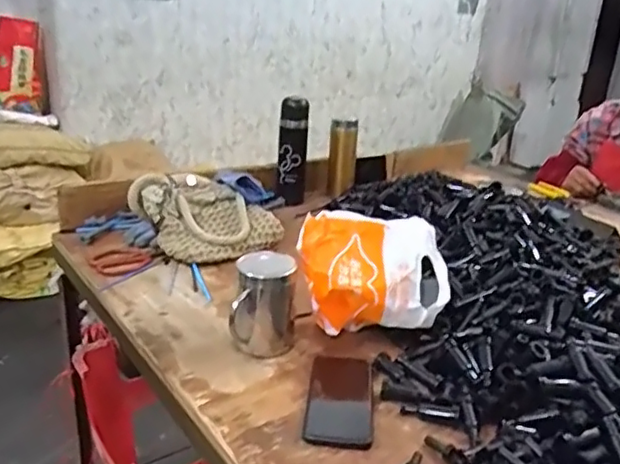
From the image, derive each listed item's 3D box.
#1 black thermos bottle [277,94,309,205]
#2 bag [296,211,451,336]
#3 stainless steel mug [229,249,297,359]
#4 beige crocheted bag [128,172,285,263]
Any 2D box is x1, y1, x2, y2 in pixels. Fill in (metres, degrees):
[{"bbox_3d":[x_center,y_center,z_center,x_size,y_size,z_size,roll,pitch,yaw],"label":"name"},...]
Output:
[{"bbox_3d":[-0.038,-0.178,1.340,0.061,0.227,0.061,4,21,0],"label":"black thermos bottle"},{"bbox_3d":[0.084,0.061,0.836,0.197,0.137,0.119,3,21,-1],"label":"bag"},{"bbox_3d":[-0.061,0.095,0.793,0.078,0.122,0.090,5,21,4],"label":"stainless steel mug"},{"bbox_3d":[-0.191,-0.032,1.117,0.214,0.116,0.212,22,28,39],"label":"beige crocheted bag"}]

